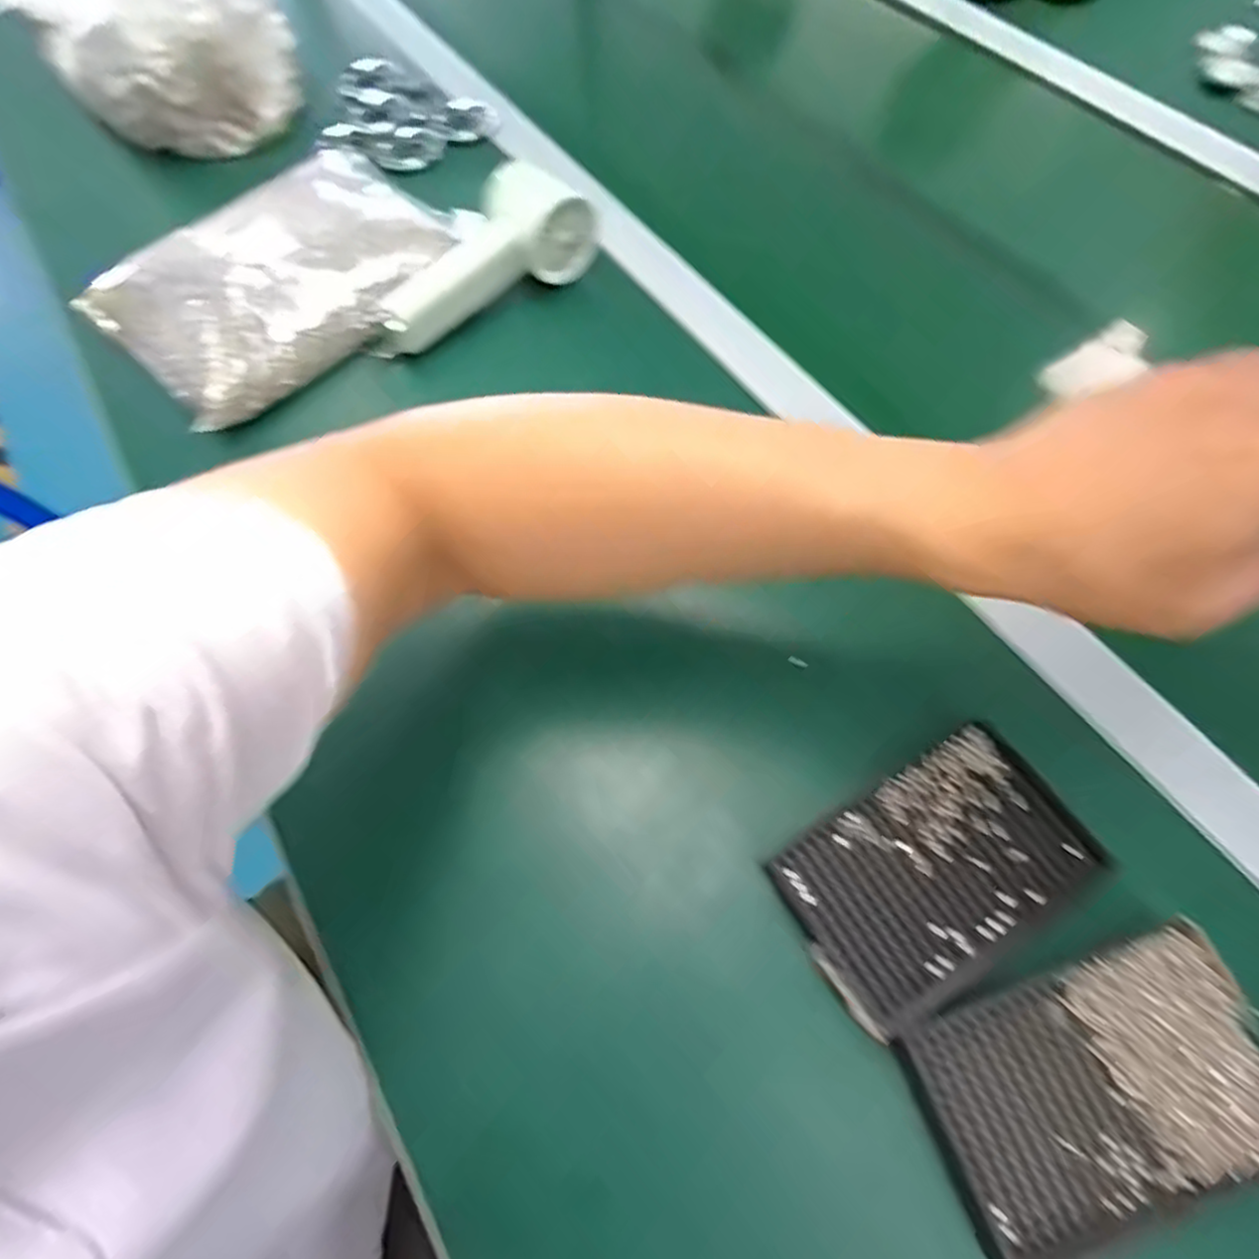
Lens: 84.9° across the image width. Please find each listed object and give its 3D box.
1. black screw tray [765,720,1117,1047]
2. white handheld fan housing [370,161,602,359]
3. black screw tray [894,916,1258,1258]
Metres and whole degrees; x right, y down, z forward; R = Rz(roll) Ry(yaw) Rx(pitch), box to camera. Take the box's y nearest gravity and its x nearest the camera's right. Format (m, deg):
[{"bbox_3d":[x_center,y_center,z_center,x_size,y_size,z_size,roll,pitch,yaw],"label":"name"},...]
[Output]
[{"bbox_3d":[0.145,0.114,0.327,0.141,0.010,0.087,-30,65,-12],"label":"black screw tray"},{"bbox_3d":[-0.114,-0.267,0.515,0.187,0.069,0.053,-36,66,0],"label":"white handheld fan housing"},{"bbox_3d":[0.196,0.191,0.285,0.140,0.016,0.087,-19,64,-7],"label":"black screw tray"}]

